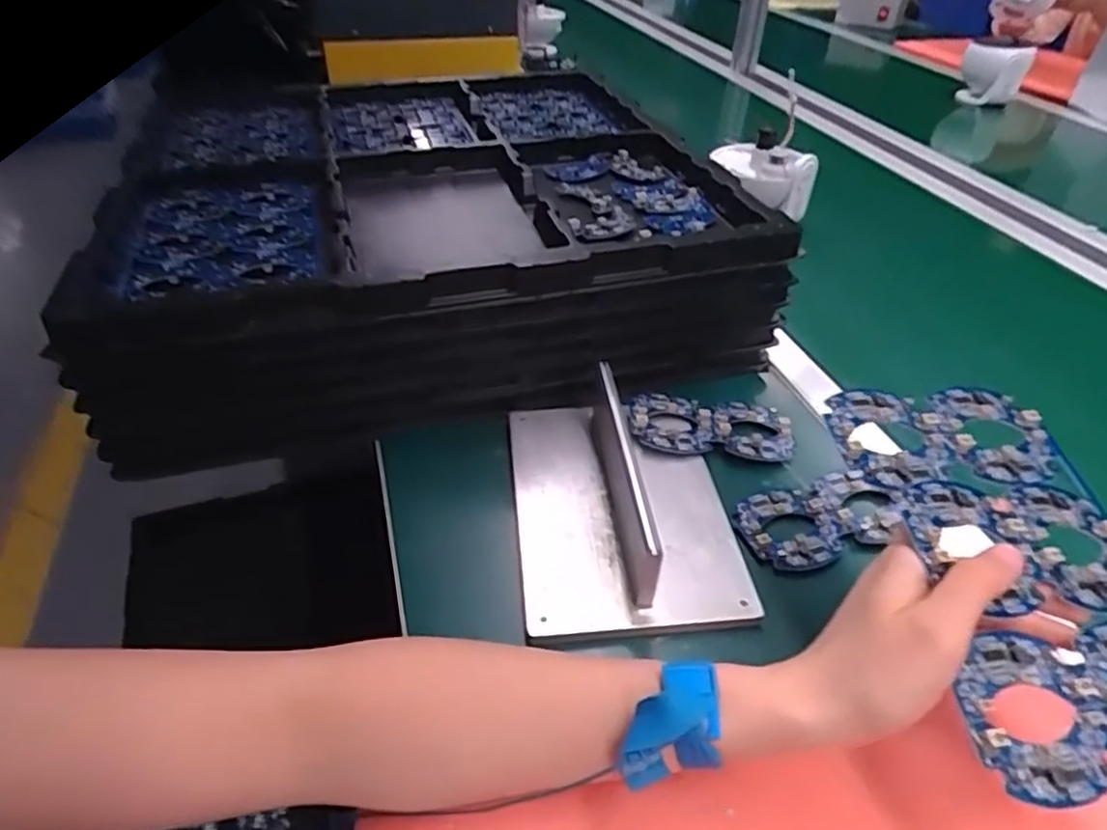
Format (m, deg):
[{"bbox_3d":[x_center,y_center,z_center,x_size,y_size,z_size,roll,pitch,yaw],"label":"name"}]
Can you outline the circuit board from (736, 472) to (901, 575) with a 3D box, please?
[{"bbox_3d":[0.182,0.071,0.462,0.113,0.009,0.065,-11,41,-16],"label":"circuit board"}]

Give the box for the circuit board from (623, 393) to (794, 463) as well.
[{"bbox_3d":[0.123,0.009,0.523,0.127,0.016,0.059,0,39,-3],"label":"circuit board"}]

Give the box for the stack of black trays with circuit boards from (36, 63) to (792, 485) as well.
[{"bbox_3d":[-0.107,-0.187,0.653,0.504,0.125,0.471,-6,40,-11],"label":"stack of black trays with circuit boards"}]

